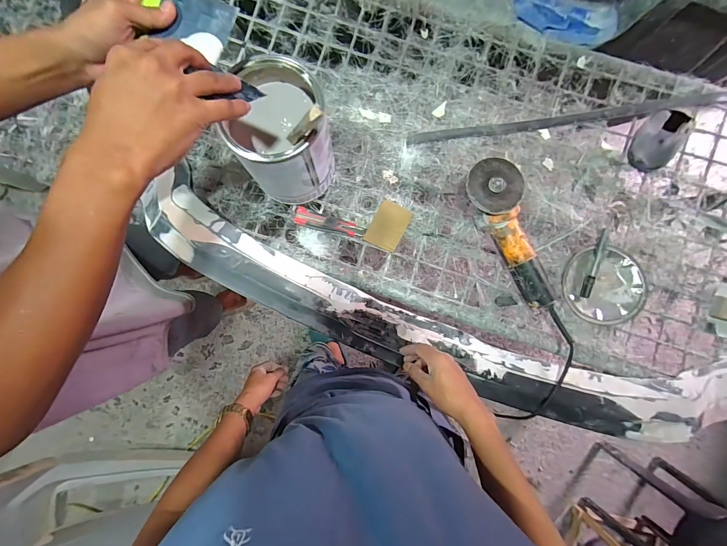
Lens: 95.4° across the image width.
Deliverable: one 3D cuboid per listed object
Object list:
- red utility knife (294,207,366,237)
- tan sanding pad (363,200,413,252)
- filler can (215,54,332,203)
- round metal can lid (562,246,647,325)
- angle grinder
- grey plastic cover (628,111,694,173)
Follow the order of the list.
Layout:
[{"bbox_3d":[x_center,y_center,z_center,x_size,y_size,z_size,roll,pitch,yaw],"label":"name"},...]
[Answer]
[{"bbox_3d":[-0.070,-0.098,0.669,0.144,0.020,0.036,18,86,3],"label":"red utility knife"},{"bbox_3d":[0.051,-0.095,0.674,0.068,0.010,0.095,28,86,3],"label":"tan sanding pad"},{"bbox_3d":[-0.138,-0.235,0.585,0.158,0.216,0.176,-21,87,-1],"label":"filler can"},{"bbox_3d":[0.470,0.024,0.646,0.146,0.017,0.145,0,85,1],"label":"round metal can lid"},{"bbox_3d":[0.284,-0.037,0.625,0.099,0.083,0.353,-22,89,-2],"label":"angle grinder"},{"bbox_3d":[0.566,-0.253,0.639,0.088,0.076,0.096,-28,85,-1],"label":"grey plastic cover"}]

